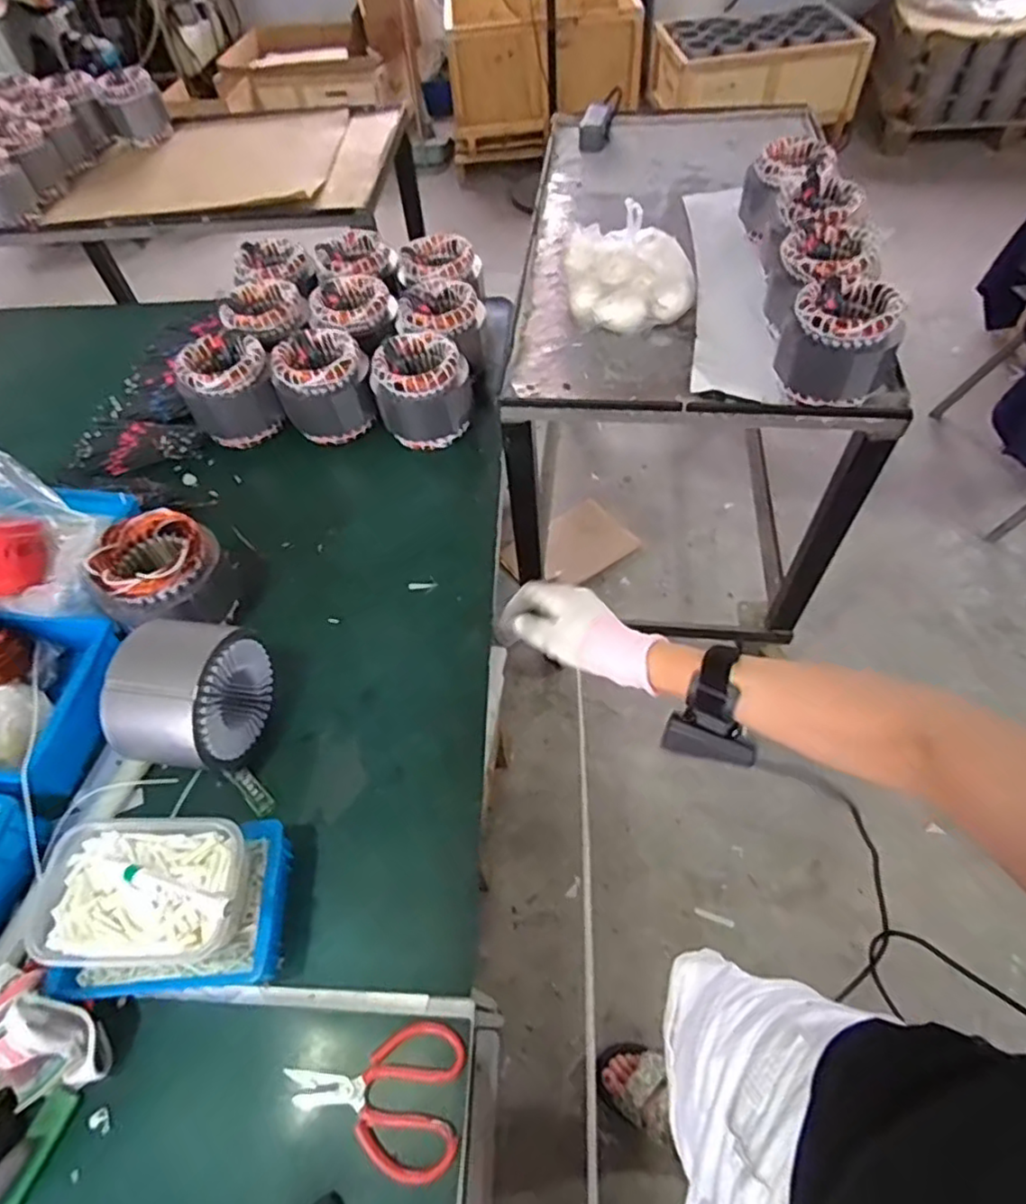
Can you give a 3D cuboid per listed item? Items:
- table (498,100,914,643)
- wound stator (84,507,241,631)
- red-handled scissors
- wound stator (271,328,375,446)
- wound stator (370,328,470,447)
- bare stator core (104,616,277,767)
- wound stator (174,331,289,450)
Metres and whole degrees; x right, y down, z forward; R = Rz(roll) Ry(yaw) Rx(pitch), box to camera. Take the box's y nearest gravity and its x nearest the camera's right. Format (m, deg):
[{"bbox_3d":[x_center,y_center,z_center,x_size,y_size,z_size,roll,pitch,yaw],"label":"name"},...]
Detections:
[{"bbox_3d":[0.332,-0.483,1.422,0.601,0.752,0.929,1,56,5],"label":"table"},{"bbox_3d":[-0.438,-0.026,0.808,0.139,0.126,0.128,1,56,5],"label":"wound stator"},{"bbox_3d":[-0.121,0.430,0.555,0.148,0.013,0.108,2,56,6],"label":"red-handled scissors"},{"bbox_3d":[-0.298,-0.338,1.011,0.144,0.127,0.119,-24,57,-12],"label":"wound stator"},{"bbox_3d":[-0.140,-0.330,1.003,0.147,0.127,0.125,-8,56,-1],"label":"wound stator"},{"bbox_3d":[-0.352,0.103,0.696,0.110,0.141,0.140,5,56,7],"label":"bare stator core"},{"bbox_3d":[-0.445,-0.334,1.018,0.139,0.131,0.129,-17,56,-7],"label":"wound stator"}]

